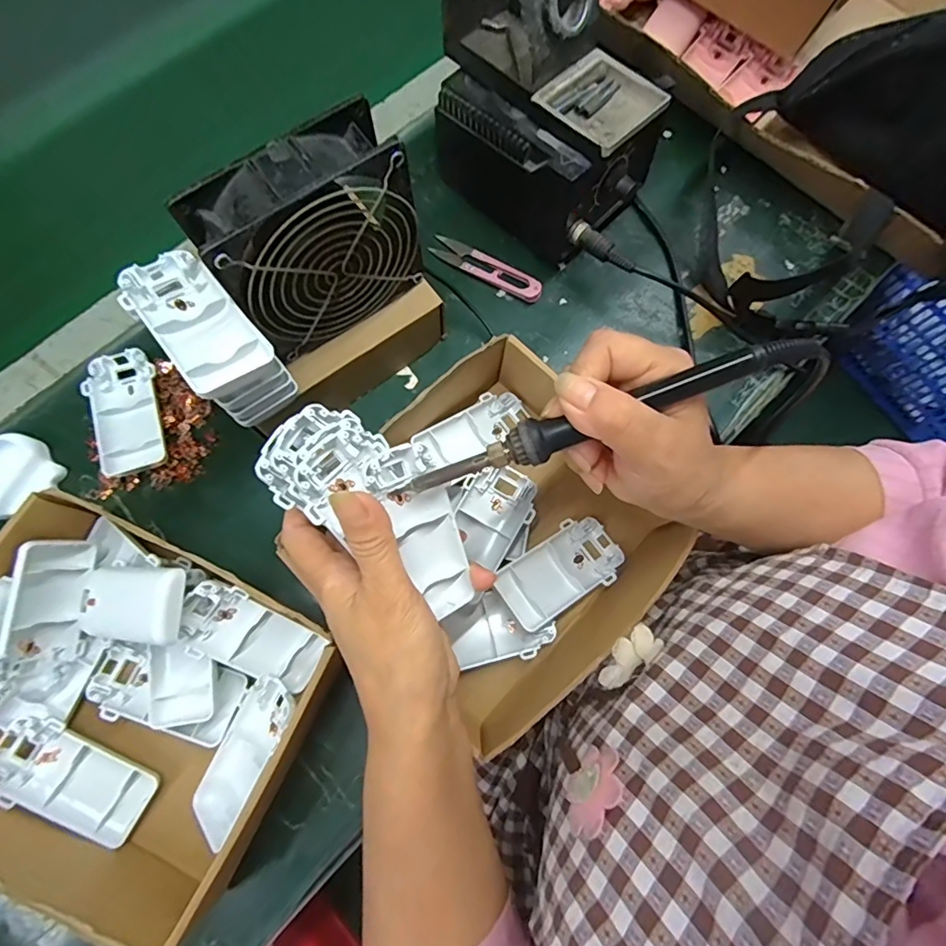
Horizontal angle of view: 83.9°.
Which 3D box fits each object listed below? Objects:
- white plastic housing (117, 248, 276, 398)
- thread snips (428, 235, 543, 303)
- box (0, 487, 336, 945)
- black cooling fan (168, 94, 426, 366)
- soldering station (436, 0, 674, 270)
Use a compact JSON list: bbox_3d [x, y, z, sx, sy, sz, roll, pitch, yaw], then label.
[{"bbox_3d":[-0.154,-0.084,0.292,0.045,0.021,0.095,-39,80,-11],"label":"white plastic housing"},{"bbox_3d":[0.012,-0.175,0.445,0.103,0.013,0.023,31,77,6],"label":"thread snips"},{"bbox_3d":[-0.213,0.137,0.323,0.209,0.072,0.178,24,76,4],"label":"box"},{"bbox_3d":[-0.093,-0.138,0.319,0.117,0.113,0.043,-34,79,-10],"label":"black cooling fan"},{"bbox_3d":[0.052,-0.274,0.397,0.177,0.158,0.098,35,77,7],"label":"soldering station"}]

